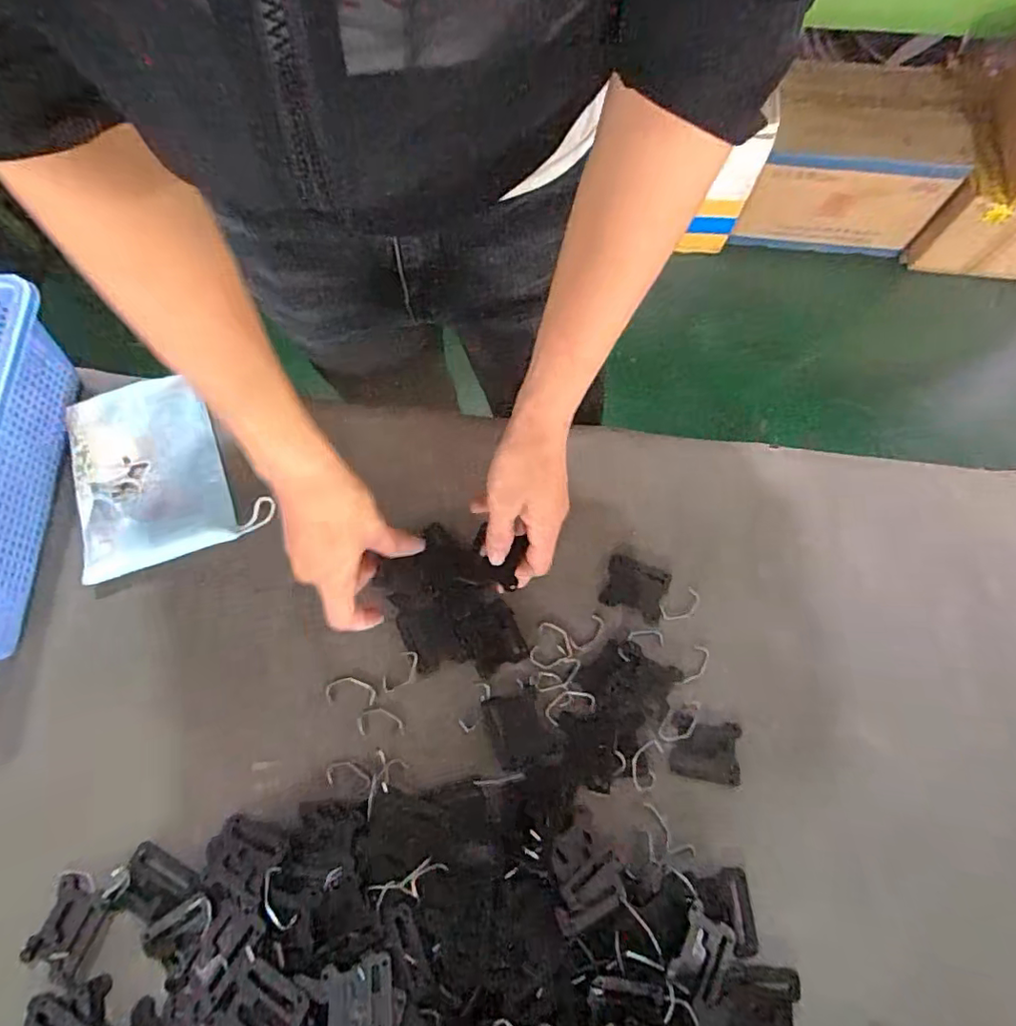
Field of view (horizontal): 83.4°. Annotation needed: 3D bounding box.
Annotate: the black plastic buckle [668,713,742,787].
[{"bbox_3d":[0.147,0.177,0.426,0.051,0.004,0.043,11,73,3],"label":"black plastic buckle"}]

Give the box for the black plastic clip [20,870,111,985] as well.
[{"bbox_3d":[-0.291,0.273,0.379,0.041,0.012,0.058,10,73,3],"label":"black plastic clip"}]

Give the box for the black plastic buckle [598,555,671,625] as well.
[{"bbox_3d":[0.102,0.061,0.462,0.050,0.004,0.043,22,74,6],"label":"black plastic buckle"}]

